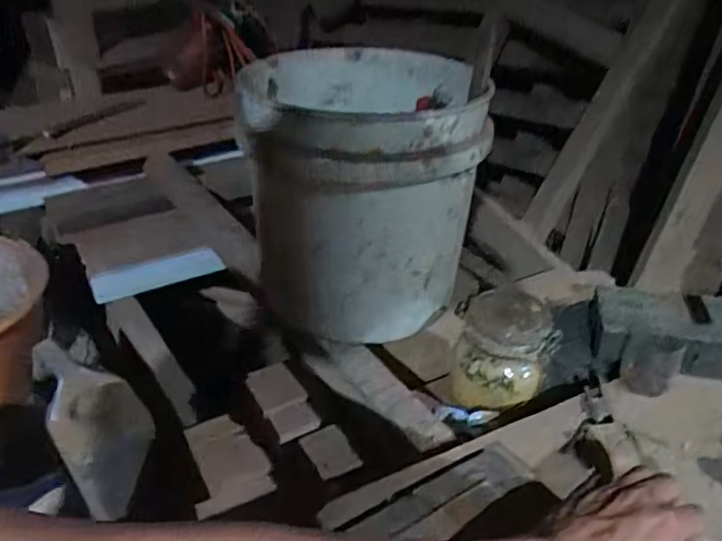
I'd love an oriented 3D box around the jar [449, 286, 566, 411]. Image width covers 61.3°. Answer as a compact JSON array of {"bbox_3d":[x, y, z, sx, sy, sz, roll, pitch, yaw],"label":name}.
[{"bbox_3d":[0.166,0.092,0.709,0.102,0.110,0.102,1,31,-1],"label":"jar"}]

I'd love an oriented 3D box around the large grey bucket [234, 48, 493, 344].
[{"bbox_3d":[-0.001,-0.096,0.750,0.260,0.284,0.263,0,31,-3],"label":"large grey bucket"}]

